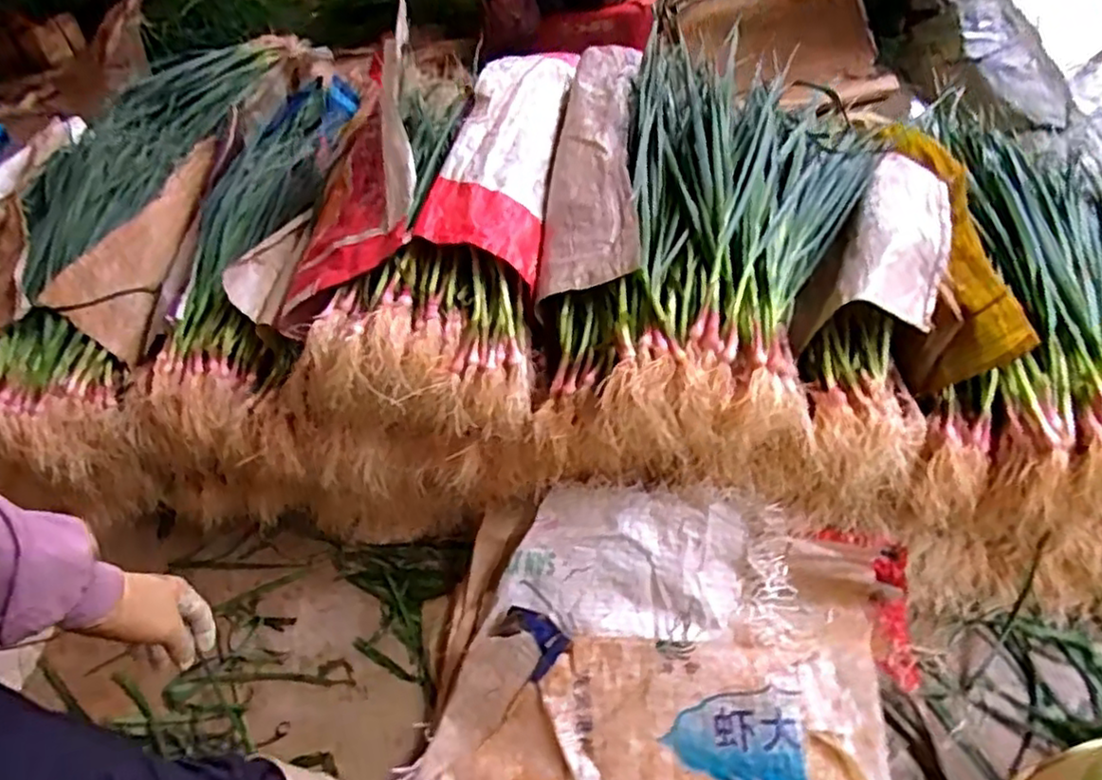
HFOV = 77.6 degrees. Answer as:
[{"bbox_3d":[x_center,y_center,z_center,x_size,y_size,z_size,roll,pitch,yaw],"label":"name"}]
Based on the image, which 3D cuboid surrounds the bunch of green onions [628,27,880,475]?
[{"bbox_3d":[0.253,-0.203,0.926,0.327,0.202,0.644,8,62,11],"label":"bunch of green onions"}]

